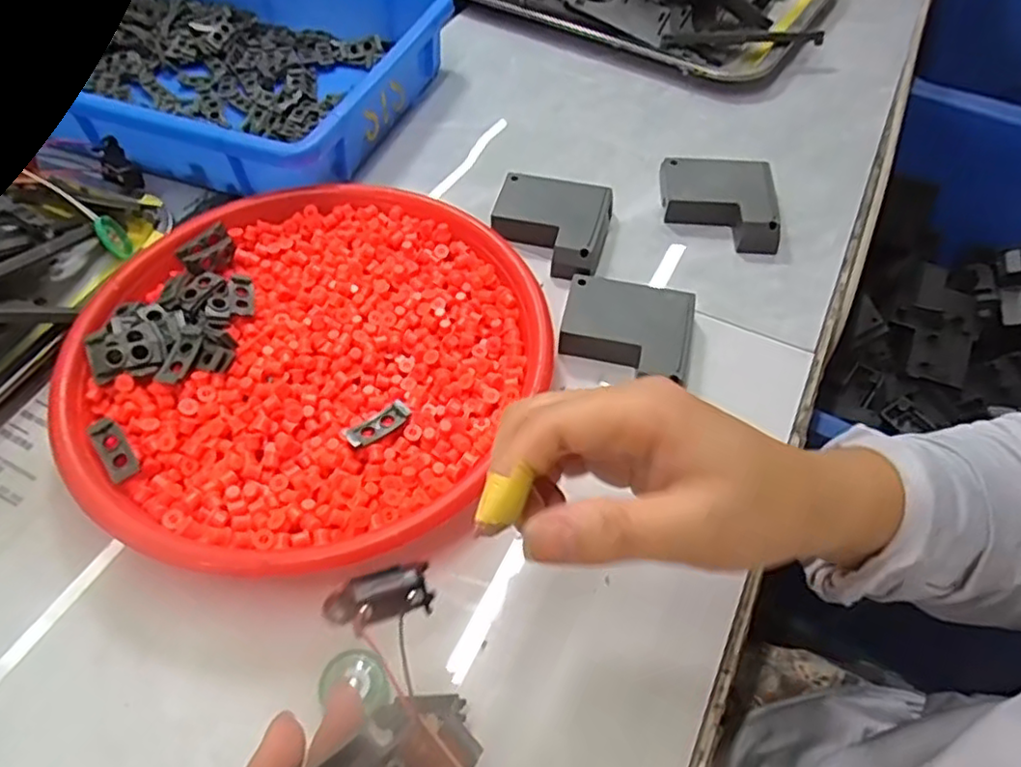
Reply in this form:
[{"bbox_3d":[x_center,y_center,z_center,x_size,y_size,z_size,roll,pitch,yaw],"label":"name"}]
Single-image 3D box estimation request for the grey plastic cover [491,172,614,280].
[{"bbox_3d":[0.026,-0.106,0.437,0.076,0.023,0.075,15,55,7],"label":"grey plastic cover"}]

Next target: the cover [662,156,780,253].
[{"bbox_3d":[0.144,-0.126,0.450,0.072,0.026,0.076,4,55,0],"label":"cover"}]

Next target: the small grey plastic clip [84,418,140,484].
[{"bbox_3d":[-0.192,0.032,0.313,0.013,0.007,0.034,-33,63,-23],"label":"small grey plastic clip"}]

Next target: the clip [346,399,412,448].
[{"bbox_3d":[-0.065,0.021,0.329,0.036,0.009,0.014,-35,63,-24],"label":"clip"}]

